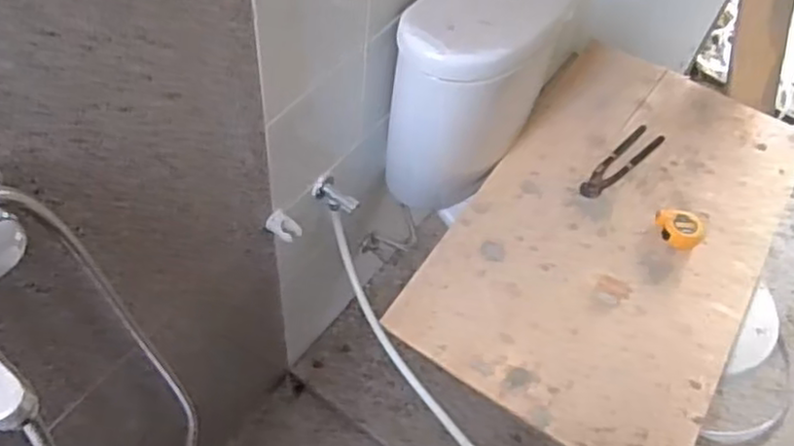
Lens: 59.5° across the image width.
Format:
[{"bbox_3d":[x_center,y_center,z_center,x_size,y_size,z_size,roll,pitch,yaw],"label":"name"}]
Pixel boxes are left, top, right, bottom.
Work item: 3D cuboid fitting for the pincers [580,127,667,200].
[{"bbox_3d":[0.407,-0.113,1.262,0.214,0.016,0.051,-35,62,-28],"label":"pincers"}]

